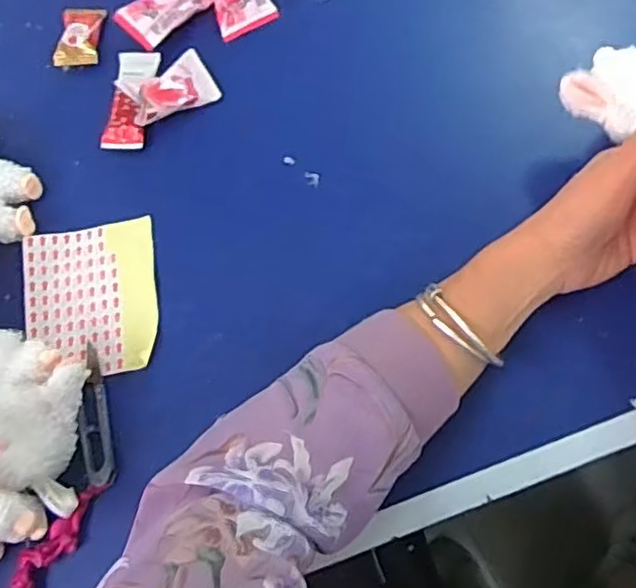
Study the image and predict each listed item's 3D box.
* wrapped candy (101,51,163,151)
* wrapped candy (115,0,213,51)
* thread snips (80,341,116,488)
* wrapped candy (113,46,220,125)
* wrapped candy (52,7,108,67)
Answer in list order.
[{"bbox_3d":[-0.157,-0.163,0.552,0.034,0.019,0.092,4,72,8],"label":"wrapped candy"},{"bbox_3d":[-0.134,-0.247,0.569,0.041,0.025,0.074,42,81,18],"label":"wrapped candy"},{"bbox_3d":[-0.159,0.085,0.465,0.020,0.006,0.100,-15,70,2],"label":"thread snips"},{"bbox_3d":[-0.124,-0.171,0.543,0.071,0.018,0.049,-28,70,-3],"label":"wrapped candy"},{"bbox_3d":[-0.210,-0.228,0.580,0.034,0.020,0.067,-1,71,7],"label":"wrapped candy"}]

